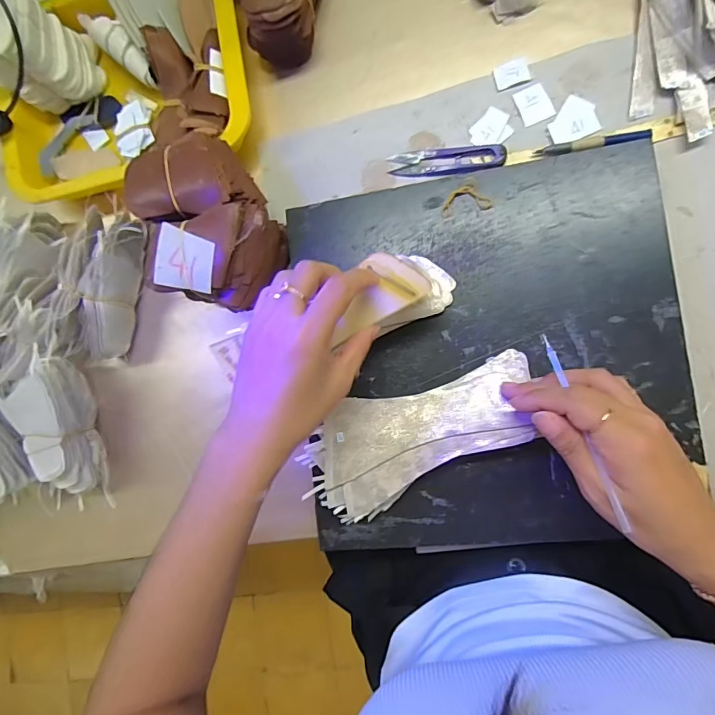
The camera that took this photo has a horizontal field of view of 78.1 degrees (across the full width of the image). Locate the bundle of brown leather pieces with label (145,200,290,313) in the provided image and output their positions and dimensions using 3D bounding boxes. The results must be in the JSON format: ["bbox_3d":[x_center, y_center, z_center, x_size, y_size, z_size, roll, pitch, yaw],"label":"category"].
[{"bbox_3d":[-0.115,-0.084,0.384,0.094,0.085,0.082,6,89,10],"label":"bundle of brown leather pieces with label"}]

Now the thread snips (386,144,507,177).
[{"bbox_3d":[0.078,-0.174,0.388,0.099,0.012,0.028,3,89,10],"label":"thread snips"}]

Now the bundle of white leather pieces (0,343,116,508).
[{"bbox_3d":[-0.291,0.075,0.426,0.061,0.058,0.160,-14,101,8],"label":"bundle of white leather pieces"}]

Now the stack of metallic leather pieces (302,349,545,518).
[{"bbox_3d":[0.047,0.061,0.351,0.191,0.029,0.084,-26,86,9],"label":"stack of metallic leather pieces"}]

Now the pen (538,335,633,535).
[{"bbox_3d":[0.141,0.042,0.277,0.005,0.004,0.126,-16,67,8],"label":"pen"}]

